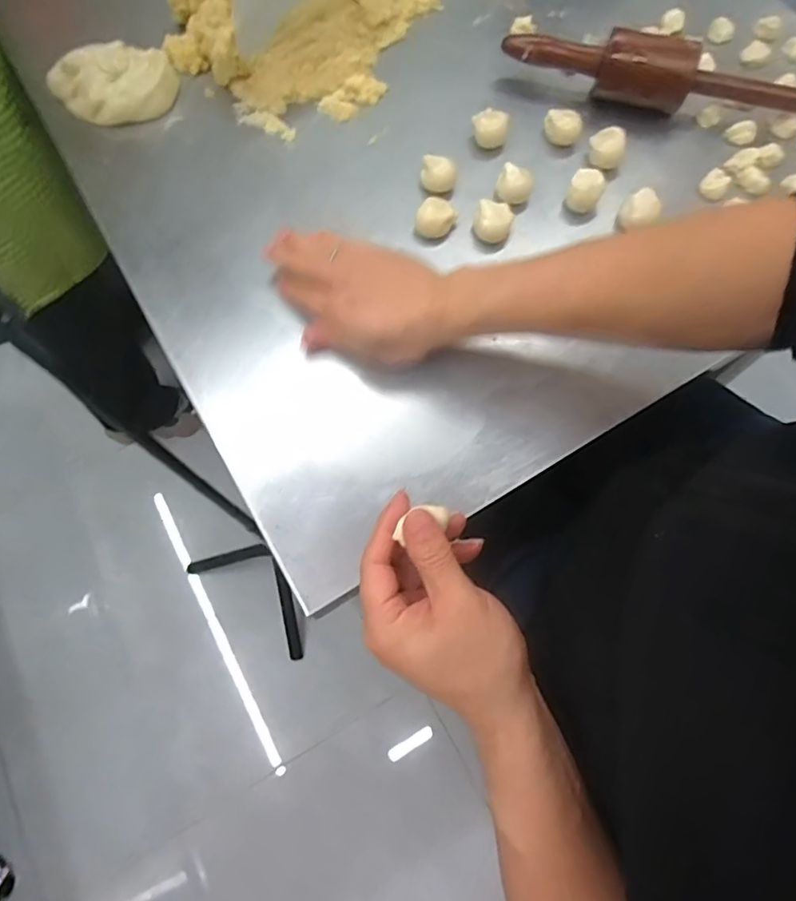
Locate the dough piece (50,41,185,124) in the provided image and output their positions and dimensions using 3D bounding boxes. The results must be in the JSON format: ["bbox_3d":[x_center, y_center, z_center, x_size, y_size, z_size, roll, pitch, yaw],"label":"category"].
[{"bbox_3d":[-0.302,-0.392,0.579,0.130,0.037,0.097,-13,72,-4],"label":"dough piece"}]

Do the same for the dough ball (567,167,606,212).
[{"bbox_3d":[0.180,-0.248,0.529,0.031,0.032,0.029,0,71,0],"label":"dough ball"}]

